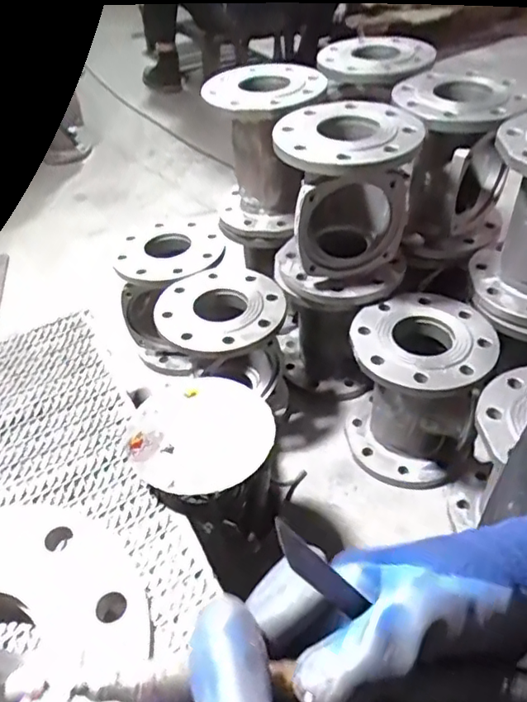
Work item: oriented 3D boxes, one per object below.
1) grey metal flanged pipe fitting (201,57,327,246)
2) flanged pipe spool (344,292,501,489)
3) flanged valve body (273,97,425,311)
[{"bbox_3d":[0.007,-0.318,0.934,0.182,0.261,0.170,-3,43,1],"label":"grey metal flanged pipe fitting"},{"bbox_3d":[0.228,0.064,0.865,0.192,0.234,0.188,-2,43,2],"label":"flanged pipe spool"},{"bbox_3d":[0.110,-0.197,0.799,0.191,0.256,0.163,4,43,8],"label":"flanged valve body"}]

